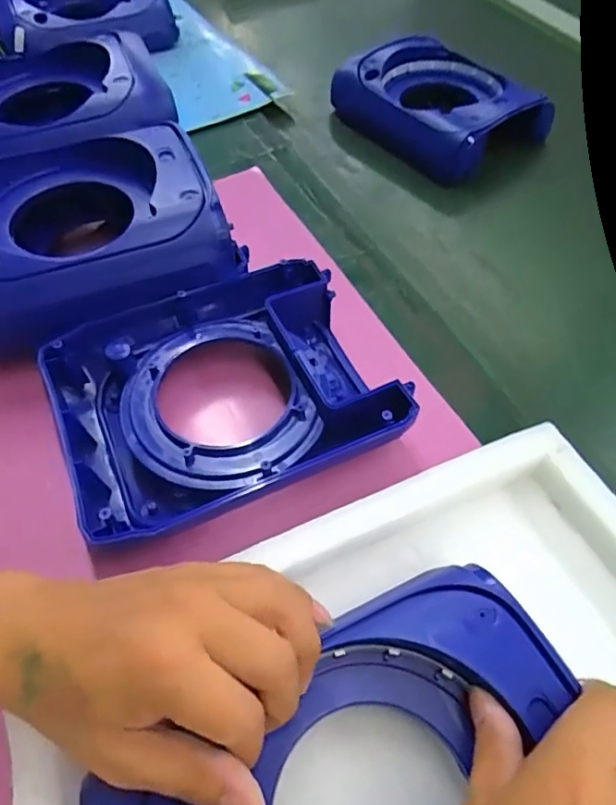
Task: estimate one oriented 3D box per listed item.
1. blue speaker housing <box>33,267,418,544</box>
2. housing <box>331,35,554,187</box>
[{"bbox_3d":[-0.063,-0.001,0.396,0.224,0.066,0.173,-20,58,-14],"label":"blue speaker housing"},{"bbox_3d":[0.162,-0.361,0.667,0.185,0.060,0.217,-29,60,-20],"label":"housing"}]

